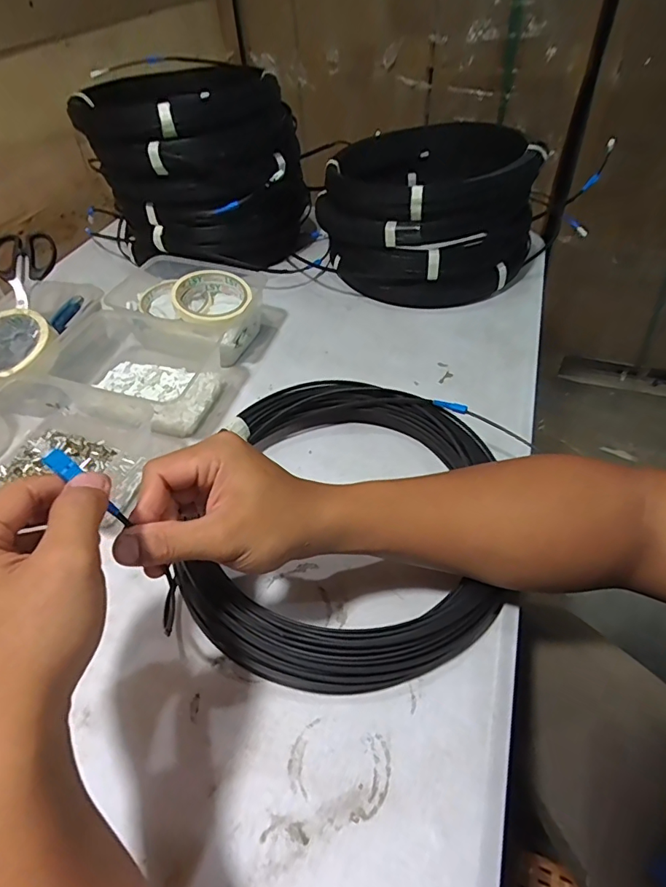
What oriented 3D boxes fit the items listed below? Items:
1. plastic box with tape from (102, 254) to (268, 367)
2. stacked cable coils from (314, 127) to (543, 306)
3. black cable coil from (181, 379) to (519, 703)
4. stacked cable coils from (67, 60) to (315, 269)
[{"bbox_3d":[-0.175,-0.168,0.604,0.156,0.074,0.115,14,51,16],"label":"plastic box with tape"},{"bbox_3d":[0.142,-0.340,0.689,0.269,0.155,0.299,13,50,16],"label":"stacked cable coils"},{"bbox_3d":[0.017,0.061,0.411,0.236,0.054,0.271,3,49,4],"label":"black cable coil"},{"bbox_3d":[-0.193,-0.416,0.712,0.283,0.189,0.266,-2,48,2],"label":"stacked cable coils"}]

